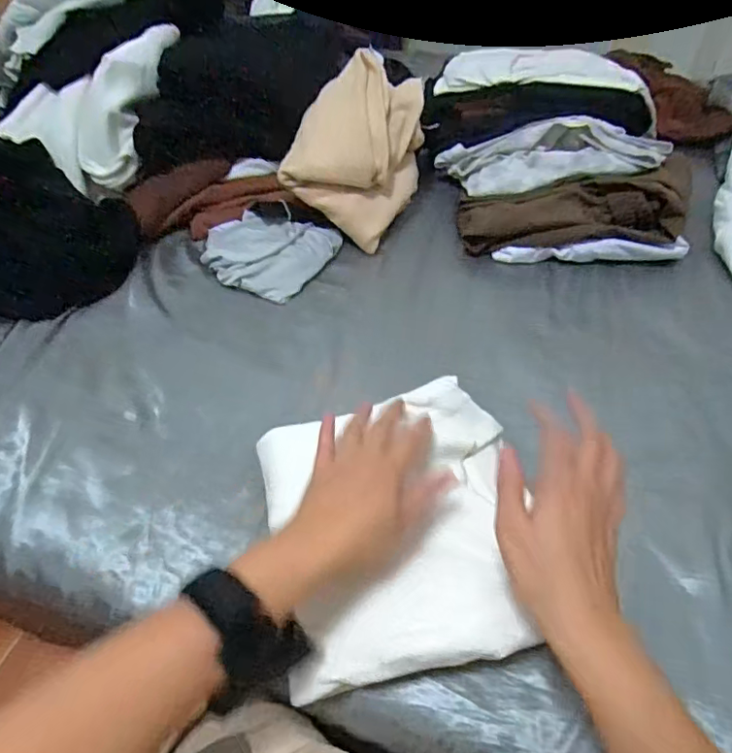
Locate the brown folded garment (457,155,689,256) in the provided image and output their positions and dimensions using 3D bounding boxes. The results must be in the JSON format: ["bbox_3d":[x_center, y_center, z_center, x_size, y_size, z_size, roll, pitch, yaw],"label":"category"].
[{"bbox_3d":[0.258,-0.213,0.704,0.268,0.077,0.100,0,52,3],"label":"brown folded garment"}]

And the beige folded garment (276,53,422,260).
[{"bbox_3d":[-0.012,-0.289,0.724,0.148,0.148,0.194,15,54,14],"label":"beige folded garment"}]

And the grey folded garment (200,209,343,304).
[{"bbox_3d":[-0.133,-0.165,0.708,0.164,0.031,0.130,18,55,16],"label":"grey folded garment"}]

